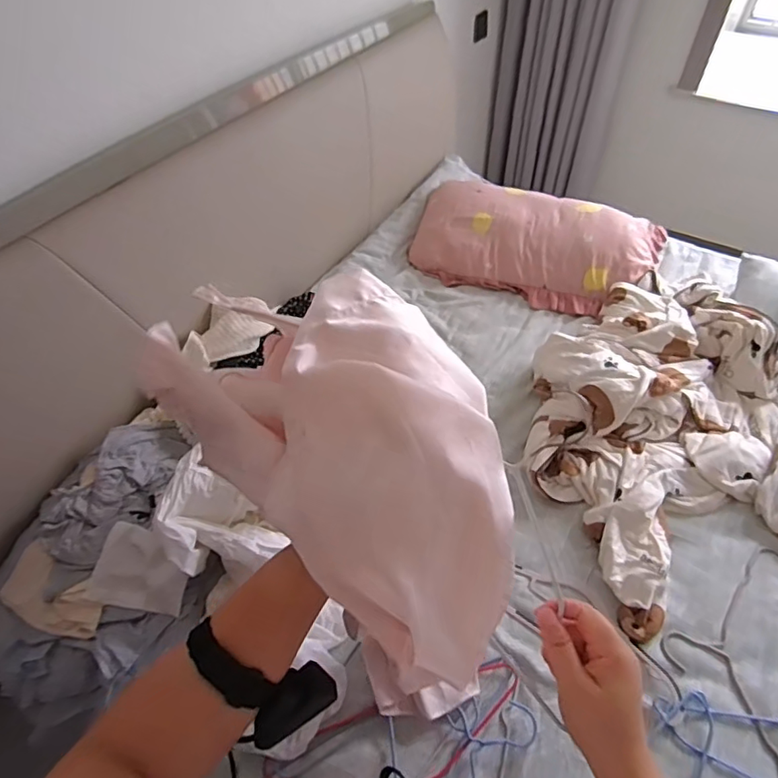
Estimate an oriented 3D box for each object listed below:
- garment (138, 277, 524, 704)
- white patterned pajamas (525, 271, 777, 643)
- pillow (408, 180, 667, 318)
[{"bbox_3d":[-0.039,0.019,0.393,0.177,0.118,0.363,-36,63,-21],"label":"garment"},{"bbox_3d":[0.595,0.023,1.111,0.708,0.103,0.661,-22,53,-15],"label":"white patterned pajamas"},{"bbox_3d":[0.420,-0.428,1.510,0.684,0.123,0.407,17,53,16],"label":"pillow"}]

